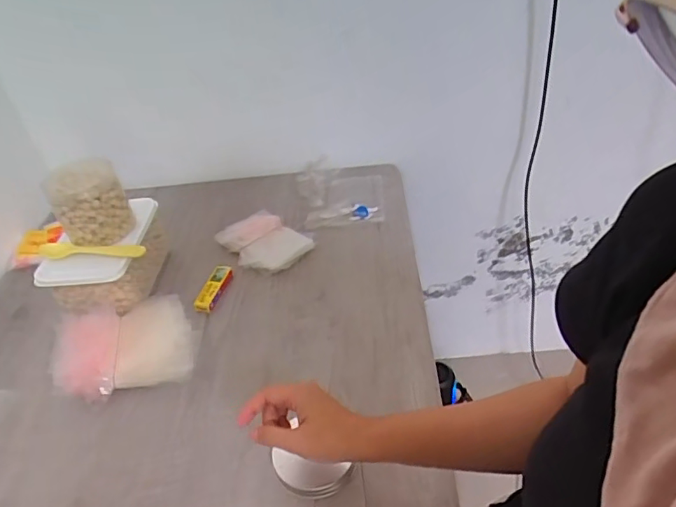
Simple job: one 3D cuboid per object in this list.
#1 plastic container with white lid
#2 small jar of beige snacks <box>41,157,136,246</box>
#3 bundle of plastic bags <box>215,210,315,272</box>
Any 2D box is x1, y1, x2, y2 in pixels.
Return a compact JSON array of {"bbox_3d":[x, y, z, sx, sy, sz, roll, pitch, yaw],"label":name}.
[{"bbox_3d":[-0.340,0.017,0.758,0.133,0.110,0.175,-9,39,-1],"label":"plastic container with white lid"},{"bbox_3d":[-0.354,-0.071,0.724,0.094,0.096,0.095,-26,43,-21],"label":"small jar of beige snacks"},{"bbox_3d":[-0.120,-0.021,0.820,0.109,0.021,0.134,-33,45,-29],"label":"bundle of plastic bags"}]

